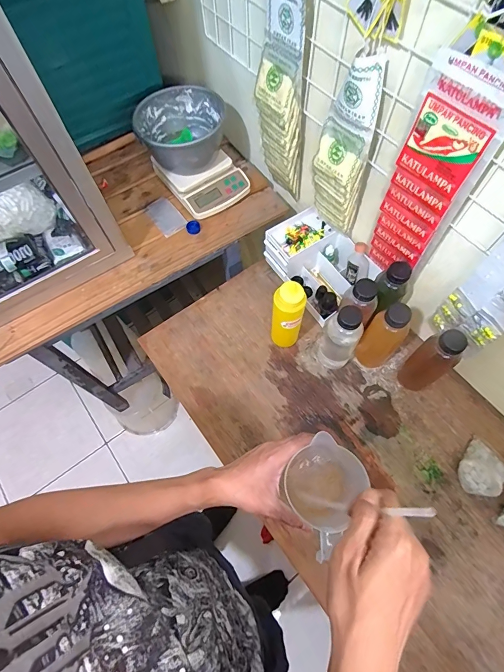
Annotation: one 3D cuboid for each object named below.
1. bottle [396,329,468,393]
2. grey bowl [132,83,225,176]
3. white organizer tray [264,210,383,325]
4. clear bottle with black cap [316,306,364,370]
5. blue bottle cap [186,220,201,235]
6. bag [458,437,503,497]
[{"bbox_3d":[0.330,0.051,0.678,0.068,0.187,0.062,-29,68,-11],"label":"bottle"},{"bbox_3d":[-0.153,-0.462,0.831,0.197,0.103,0.197,-1,65,1],"label":"grey bowl"},{"bbox_3d":[0.148,-0.167,0.828,0.154,0.108,0.218,-34,70,-14],"label":"white organizer tray"},{"bbox_3d":[0.170,0.008,0.702,0.068,0.186,0.056,27,69,12],"label":"clear bottle with black cap"},{"bbox_3d":[-0.133,-0.248,0.830,0.032,0.009,0.032,0,66,0],"label":"blue bottle cap"},{"bbox_3d":[0.422,0.246,0.665,0.096,0.038,0.086,-34,70,-14],"label":"bag"}]

